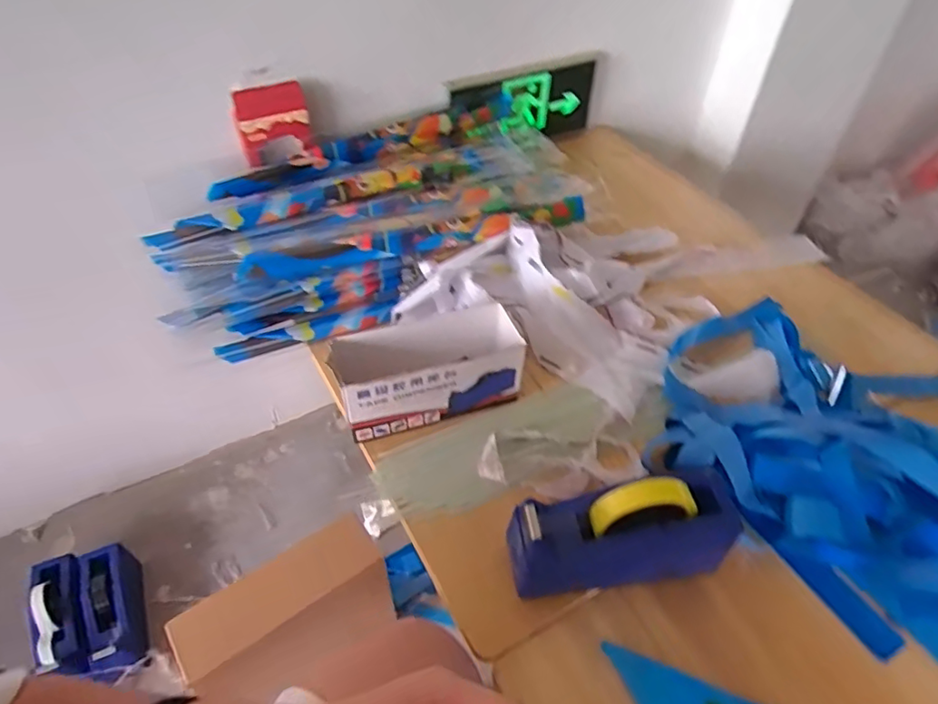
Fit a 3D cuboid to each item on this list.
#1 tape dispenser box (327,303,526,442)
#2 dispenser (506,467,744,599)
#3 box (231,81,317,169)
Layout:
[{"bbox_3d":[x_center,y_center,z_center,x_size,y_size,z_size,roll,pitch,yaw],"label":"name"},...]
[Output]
[{"bbox_3d":[-0.047,0.023,0.695,0.215,0.096,0.087,-14,49,-13],"label":"tape dispenser box"},{"bbox_3d":[0.144,0.170,0.552,0.207,0.119,0.064,-5,47,-6],"label":"dispenser"},{"bbox_3d":[-0.290,-0.334,0.867,0.106,0.116,0.043,-24,52,-22],"label":"box"}]

